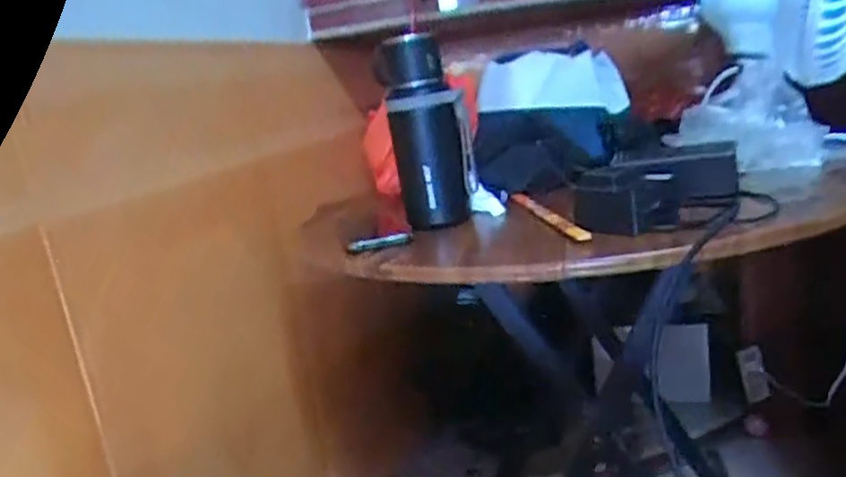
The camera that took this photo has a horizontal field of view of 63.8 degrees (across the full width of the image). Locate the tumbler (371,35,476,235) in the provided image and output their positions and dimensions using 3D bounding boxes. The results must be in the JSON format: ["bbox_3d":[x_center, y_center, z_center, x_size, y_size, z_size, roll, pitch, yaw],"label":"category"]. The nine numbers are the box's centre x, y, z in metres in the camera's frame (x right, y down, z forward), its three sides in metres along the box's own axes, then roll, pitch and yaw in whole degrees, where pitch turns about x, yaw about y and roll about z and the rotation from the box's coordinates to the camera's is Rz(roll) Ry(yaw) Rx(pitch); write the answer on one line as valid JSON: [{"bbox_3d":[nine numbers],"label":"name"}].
[{"bbox_3d":[0.007,-0.134,0.857,0.105,0.231,0.090,-8,12,0],"label":"tumbler"}]

